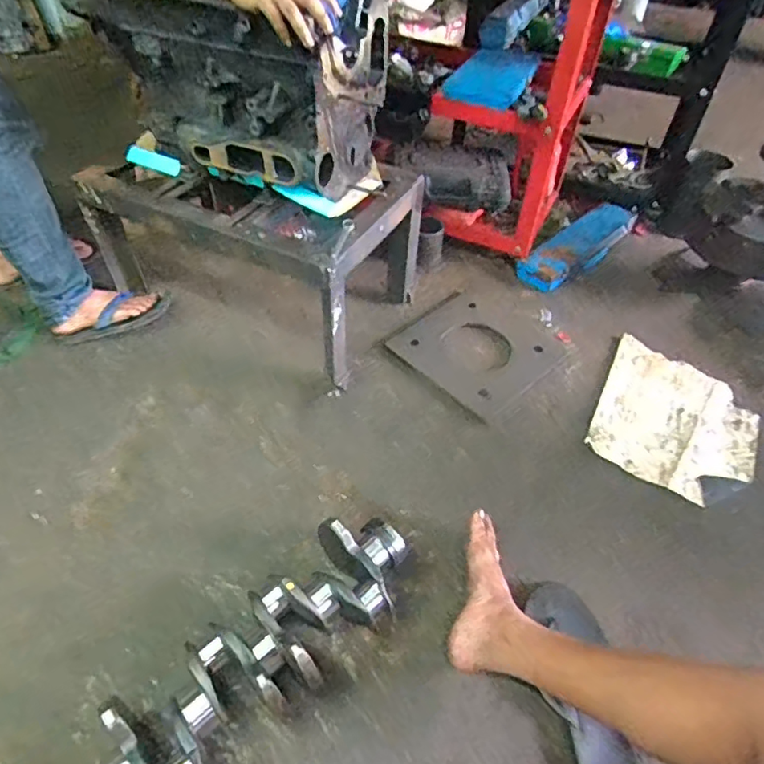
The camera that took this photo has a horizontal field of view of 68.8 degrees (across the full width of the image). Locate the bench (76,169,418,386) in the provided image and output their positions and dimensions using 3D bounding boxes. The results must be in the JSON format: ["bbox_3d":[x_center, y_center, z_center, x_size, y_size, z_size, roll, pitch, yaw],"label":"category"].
[{"bbox_3d":[-0.279,-0.325,1.282,0.637,0.335,0.403,22,51,17],"label":"bench"}]

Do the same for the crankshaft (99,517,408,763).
[{"bbox_3d":[-0.171,0.385,0.758,0.152,0.132,0.507,36,54,28],"label":"crankshaft"}]

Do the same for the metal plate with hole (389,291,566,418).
[{"bbox_3d":[0.222,-0.077,1.264,0.304,0.031,0.297,-37,61,-26],"label":"metal plate with hole"}]

